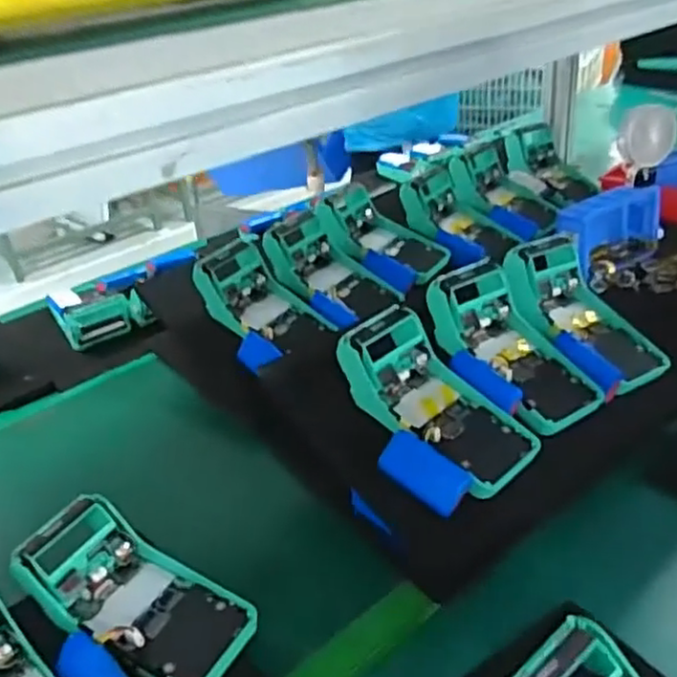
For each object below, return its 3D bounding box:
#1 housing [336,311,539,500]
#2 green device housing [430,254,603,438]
[{"bbox_3d":[0.080,0.052,0.553,0.173,0.051,0.082,43,50,17],"label":"housing"},{"bbox_3d":[0.154,0.011,0.613,0.083,0.056,0.175,-23,62,-26],"label":"green device housing"}]

